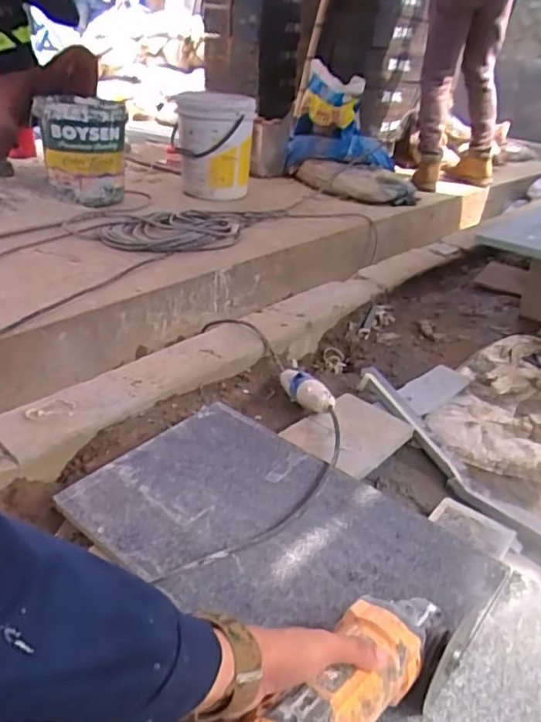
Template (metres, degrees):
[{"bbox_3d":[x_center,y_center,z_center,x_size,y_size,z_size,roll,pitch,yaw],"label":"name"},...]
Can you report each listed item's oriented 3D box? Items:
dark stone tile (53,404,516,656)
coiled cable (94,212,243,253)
[{"bbox_3d":[-0.002,0.198,0.671,0.455,0.012,0.284,25,37,34],"label":"dark stone tile"},{"bbox_3d":[-0.292,-0.408,1.744,0.455,0.050,0.307,-6,31,-16],"label":"coiled cable"}]

